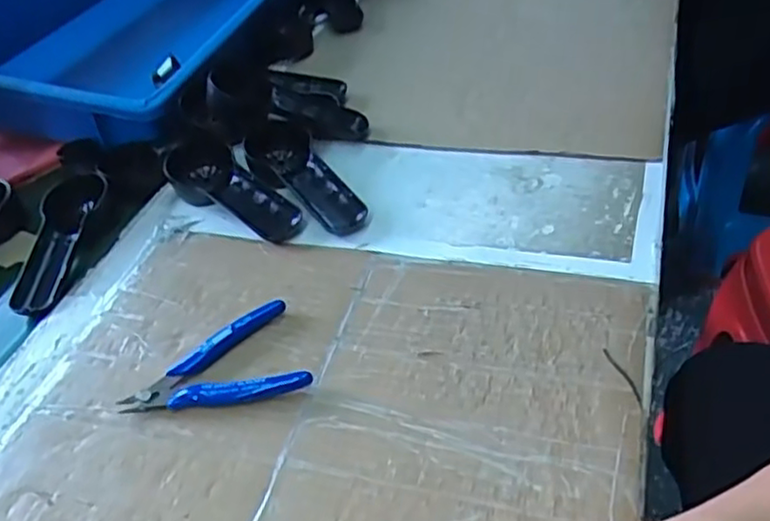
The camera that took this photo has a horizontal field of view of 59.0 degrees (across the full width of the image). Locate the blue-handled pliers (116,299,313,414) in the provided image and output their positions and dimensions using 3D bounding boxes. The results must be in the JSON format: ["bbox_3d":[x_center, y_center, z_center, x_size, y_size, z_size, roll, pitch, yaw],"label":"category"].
[{"bbox_3d":[-0.114,0.075,0.449,0.117,0.015,0.071,-22,42,-12],"label":"blue-handled pliers"}]

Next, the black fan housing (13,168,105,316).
[{"bbox_3d":[-0.284,-0.026,0.592,0.059,0.026,0.167,-9,41,3],"label":"black fan housing"}]

